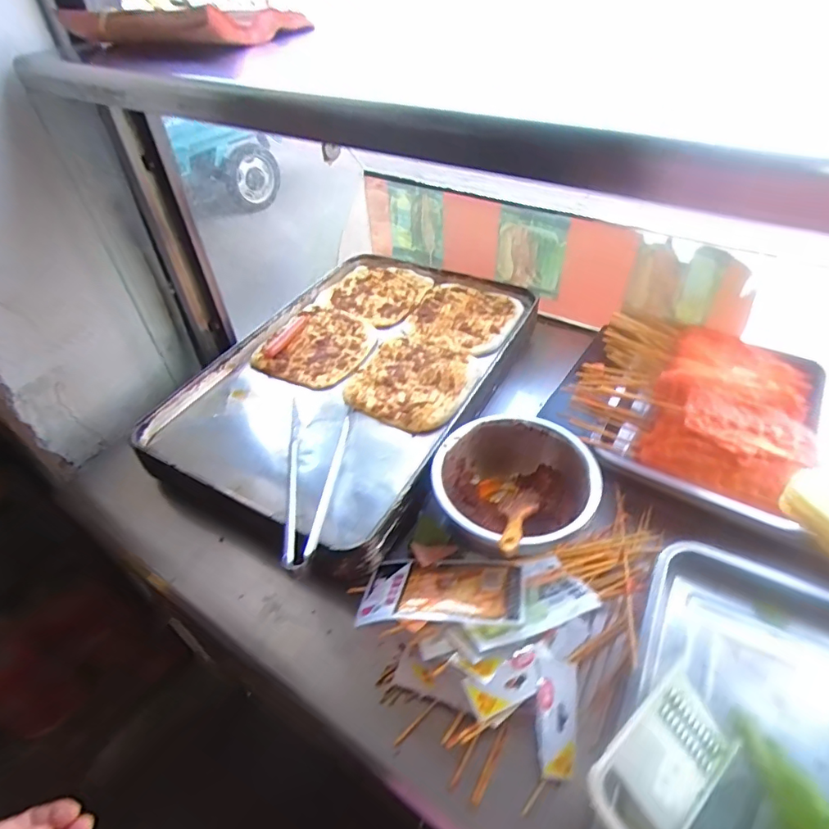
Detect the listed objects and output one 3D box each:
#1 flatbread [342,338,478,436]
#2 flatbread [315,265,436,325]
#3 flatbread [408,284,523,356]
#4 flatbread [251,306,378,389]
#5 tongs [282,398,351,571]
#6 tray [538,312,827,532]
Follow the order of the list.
[{"bbox_3d":[-0.001,-0.059,0.780,0.179,0.017,0.191,19,48,22],"label":"flatbread"},{"bbox_3d":[-0.074,-0.232,0.967,0.176,0.010,0.171,19,48,22],"label":"flatbread"},{"bbox_3d":[0.087,-0.174,0.900,0.180,0.014,0.180,21,48,24],"label":"flatbread"},{"bbox_3d":[-0.157,-0.115,0.860,0.164,0.011,0.188,20,48,23],"label":"flatbread"},{"bbox_3d":[-0.127,0.086,0.626,0.077,0.050,0.255,-2,43,1],"label":"tongs"},{"bbox_3d":[0.383,-0.029,0.718,0.322,0.089,0.329,25,50,26],"label":"tray"}]

